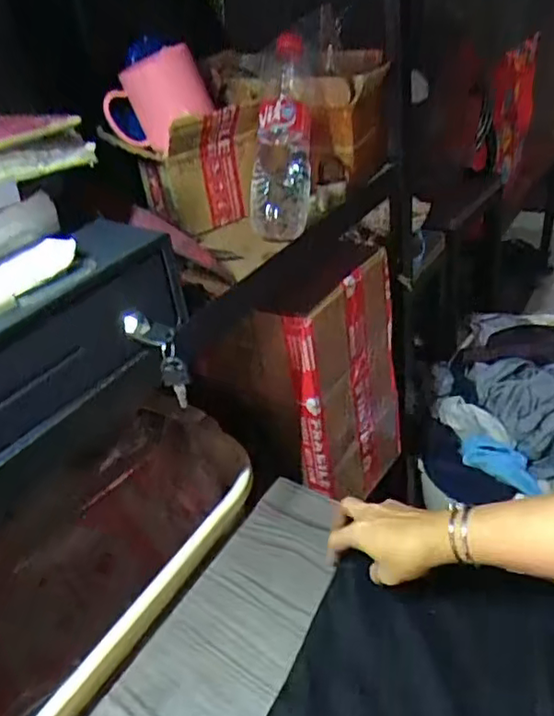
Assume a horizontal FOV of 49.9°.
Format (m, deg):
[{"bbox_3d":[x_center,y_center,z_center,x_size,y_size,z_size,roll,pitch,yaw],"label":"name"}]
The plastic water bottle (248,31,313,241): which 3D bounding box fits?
[{"bbox_3d":[0.006,-0.245,0.650,0.061,0.225,0.068,3,-7,13],"label":"plastic water bottle"}]

